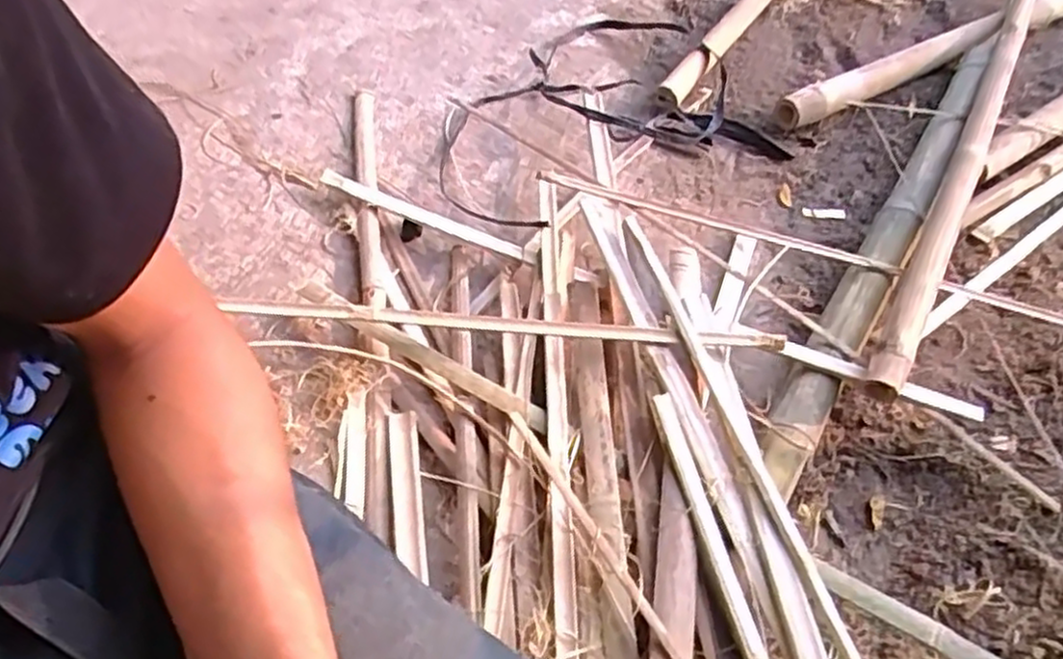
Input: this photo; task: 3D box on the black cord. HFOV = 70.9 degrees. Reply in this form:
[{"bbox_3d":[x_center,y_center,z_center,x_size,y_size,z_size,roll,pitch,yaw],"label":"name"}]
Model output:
[{"bbox_3d":[0.081,-0.334,1.126,0.551,0.097,0.426,-25,61,-21],"label":"black cord"}]

